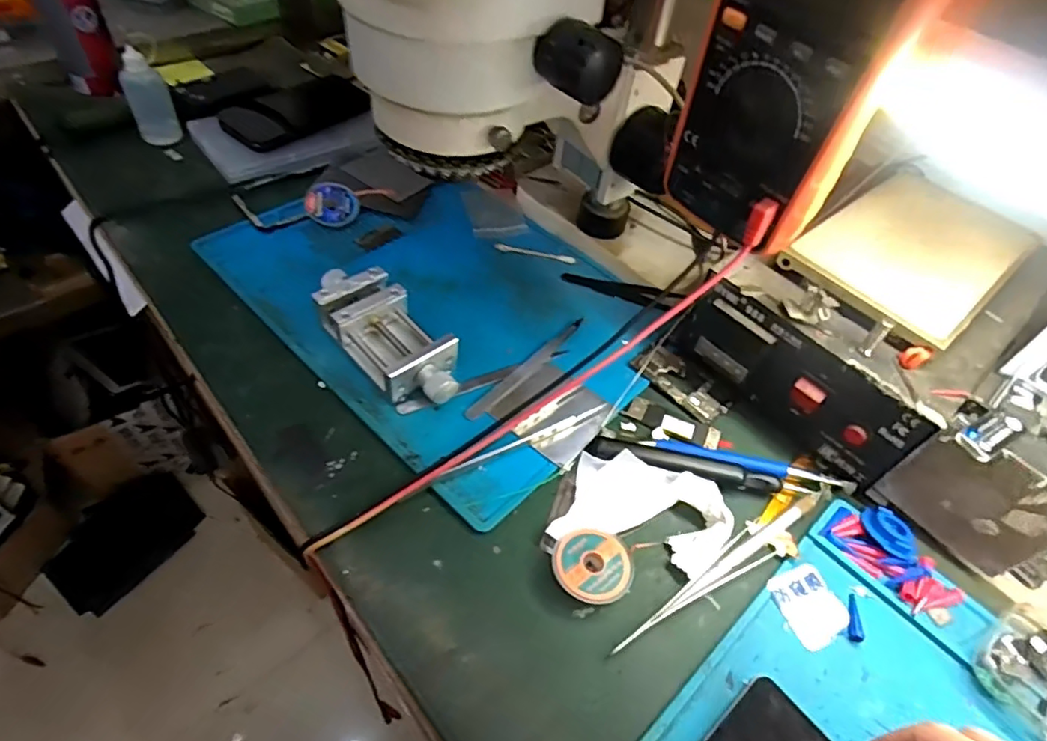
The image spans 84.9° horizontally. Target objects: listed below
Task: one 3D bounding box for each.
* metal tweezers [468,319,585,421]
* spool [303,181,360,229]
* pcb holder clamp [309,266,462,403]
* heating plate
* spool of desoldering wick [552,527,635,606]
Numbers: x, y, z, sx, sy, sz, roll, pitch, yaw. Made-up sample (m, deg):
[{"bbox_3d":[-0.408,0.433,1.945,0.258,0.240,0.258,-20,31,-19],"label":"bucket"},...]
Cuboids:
[{"bbox_3d":[0.004,-0.003,0.424,0.012,0.007,0.124,36,55,22],"label":"metal tweezers"},{"bbox_3d":[-0.171,-0.149,0.509,0.045,0.015,0.052,-12,52,-16],"label":"spool"},{"bbox_3d":[-0.097,-0.025,0.410,0.059,0.034,0.132,-34,61,-30],"label":"pcb holder clamp"},{"bbox_3d":[0.270,-0.084,0.397,0.170,0.011,0.111,-33,59,-27],"label":"heating plate"},{"bbox_3d":[0.040,0.112,0.327,0.044,0.011,0.043,3,49,-4],"label":"spool of desoldering wick"}]

